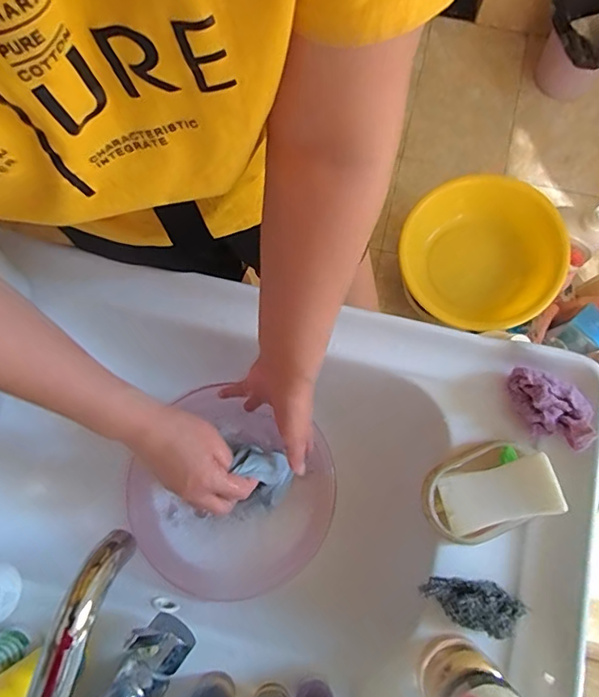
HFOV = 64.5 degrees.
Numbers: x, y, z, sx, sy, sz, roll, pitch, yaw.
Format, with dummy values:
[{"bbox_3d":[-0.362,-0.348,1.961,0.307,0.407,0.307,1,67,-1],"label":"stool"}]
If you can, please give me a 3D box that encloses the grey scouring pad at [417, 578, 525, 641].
[{"bbox_3d":[0.172,0.254,0.475,0.099,0.037,0.044,20,79,5],"label":"grey scouring pad"}]

